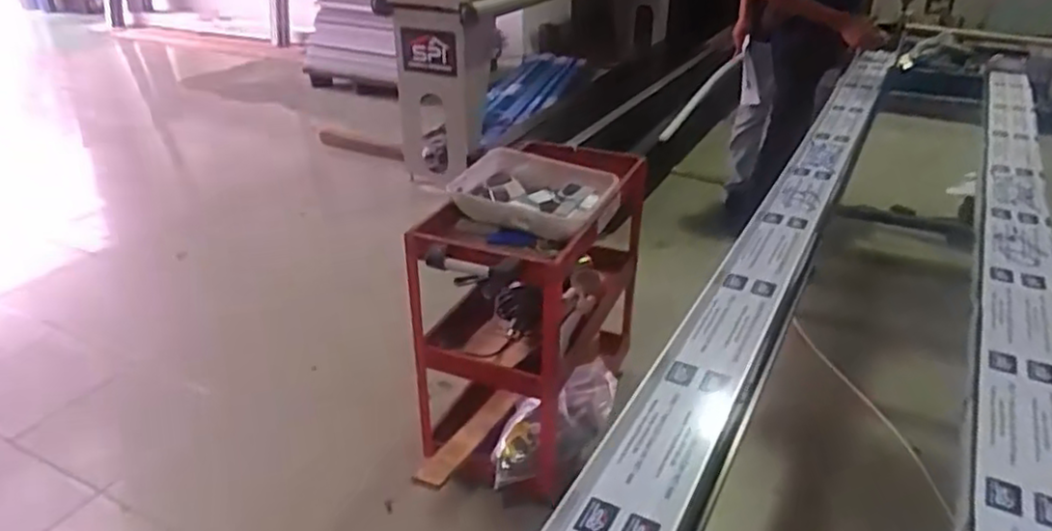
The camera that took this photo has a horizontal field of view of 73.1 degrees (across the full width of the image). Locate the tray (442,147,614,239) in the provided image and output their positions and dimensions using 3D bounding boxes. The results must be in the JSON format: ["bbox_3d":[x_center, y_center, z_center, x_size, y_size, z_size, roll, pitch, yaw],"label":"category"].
[{"bbox_3d":[0.006,-0.177,1.700,0.365,0.091,0.269,11,31,20],"label":"tray"}]

